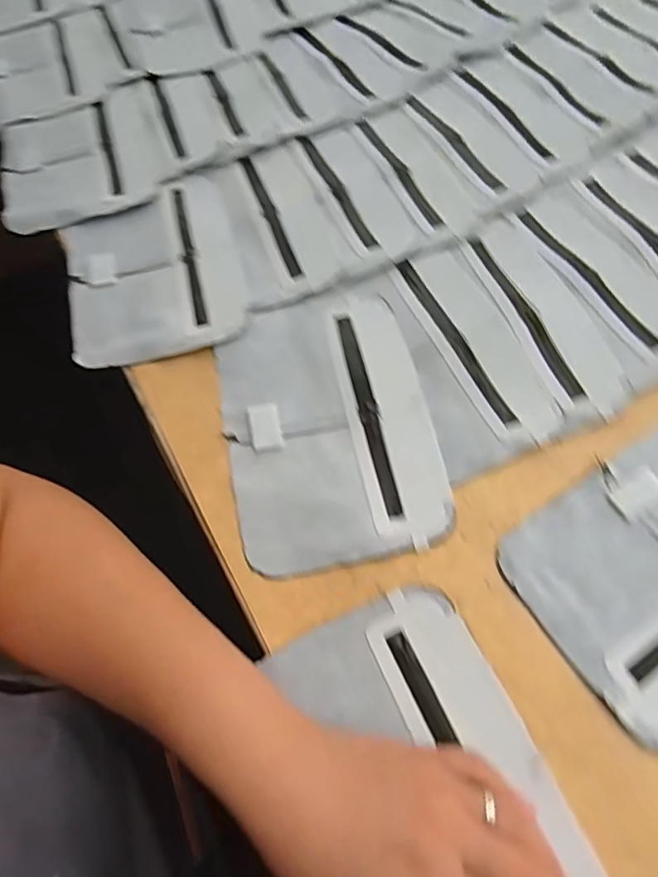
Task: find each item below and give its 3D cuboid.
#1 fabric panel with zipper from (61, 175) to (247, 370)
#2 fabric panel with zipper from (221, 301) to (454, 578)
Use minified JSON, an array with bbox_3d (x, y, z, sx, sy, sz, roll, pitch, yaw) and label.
[{"bbox_3d":[-0.139,-0.136,0.413,0.128,0.010,0.178,-17,63,-5],"label":"fabric panel with zipper"},{"bbox_3d":[-0.002,-0.014,0.347,0.128,0.006,0.191,-13,63,-3],"label":"fabric panel with zipper"}]

